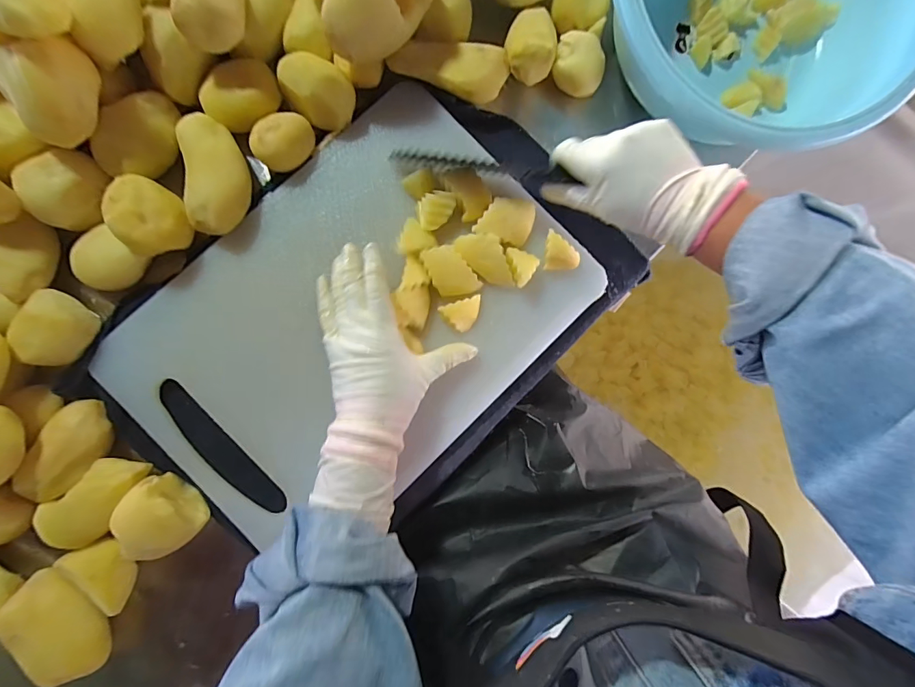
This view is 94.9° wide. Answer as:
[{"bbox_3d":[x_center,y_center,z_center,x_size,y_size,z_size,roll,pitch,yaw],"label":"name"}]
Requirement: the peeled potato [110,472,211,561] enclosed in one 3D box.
[{"bbox_3d":[-0.247,0.145,0.347,0.052,0.048,0.058,-37,88,-5],"label":"peeled potato"}]

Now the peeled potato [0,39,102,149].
[{"bbox_3d":[-0.311,-0.188,0.319,0.067,0.053,0.066,0,85,-3],"label":"peeled potato"}]

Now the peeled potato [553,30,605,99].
[{"bbox_3d":[0.114,-0.260,0.402,0.047,0.047,0.045,0,85,-3],"label":"peeled potato"}]

